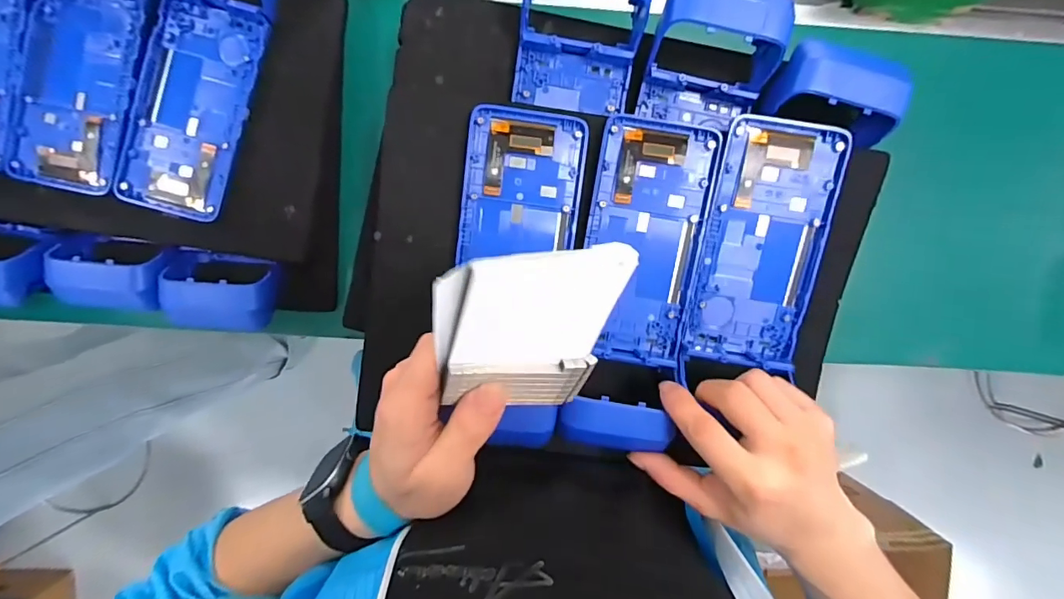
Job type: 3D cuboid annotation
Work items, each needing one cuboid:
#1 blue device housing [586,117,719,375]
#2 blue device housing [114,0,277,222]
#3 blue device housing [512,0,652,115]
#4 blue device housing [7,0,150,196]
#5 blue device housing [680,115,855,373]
[{"bbox_3d":[0.079,-0.039,0.336,0.080,0.013,0.164,8,96,-6],"label":"blue device housing"},{"bbox_3d":[-0.258,-0.175,0.361,0.087,0.042,0.221,16,95,-7],"label":"blue device housing"},{"bbox_3d":[0.032,-0.185,0.325,0.085,0.049,0.100,6,96,-6],"label":"blue device housing"},{"bbox_3d":[-0.346,-0.197,0.356,0.099,0.045,0.227,16,95,-7],"label":"blue device housing"},{"bbox_3d":[0.162,-0.036,0.335,0.081,0.012,0.166,9,102,-1],"label":"blue device housing"}]

